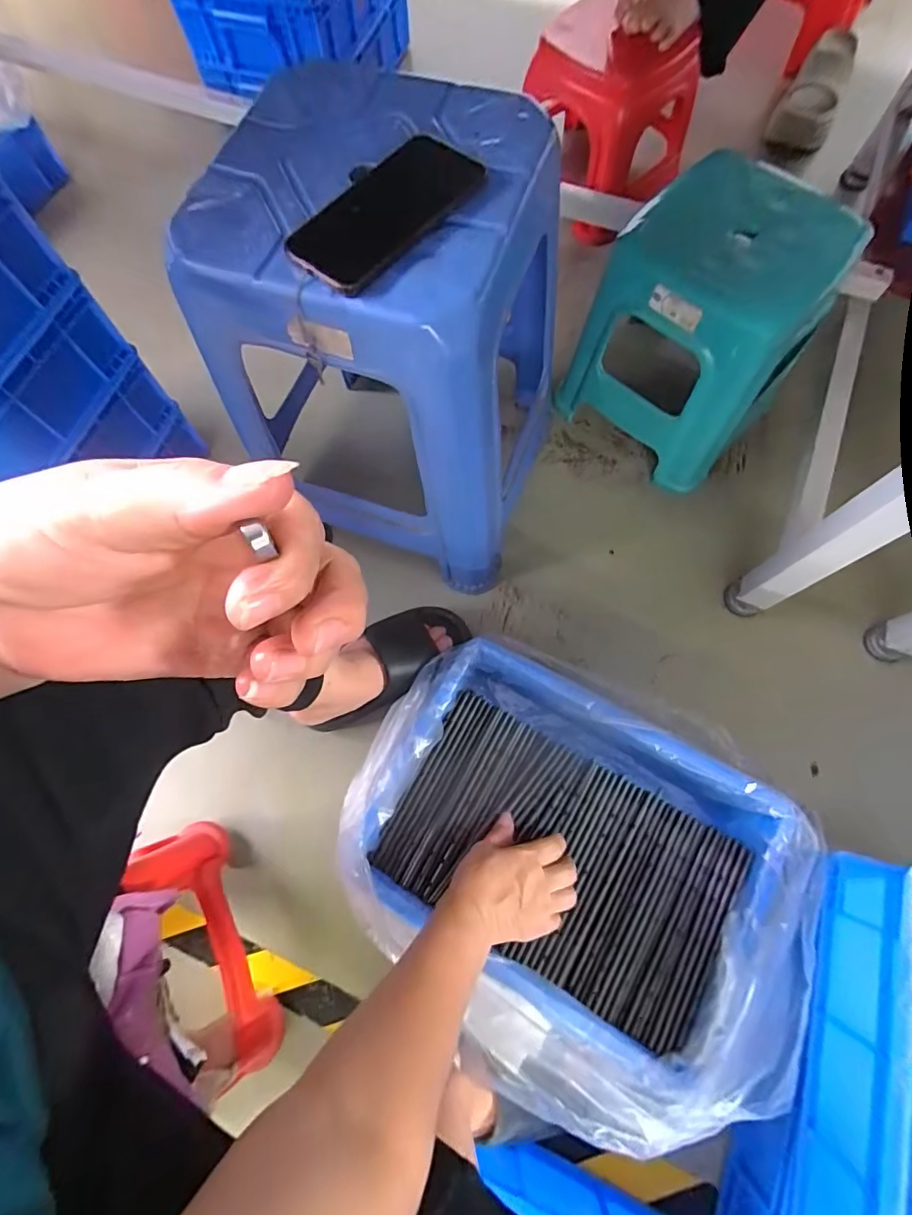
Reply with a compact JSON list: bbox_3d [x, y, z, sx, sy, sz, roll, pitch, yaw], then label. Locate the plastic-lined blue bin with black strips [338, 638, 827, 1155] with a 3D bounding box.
[{"bbox_3d":[0.119,0.278,0.563,0.475,0.168,0.378,22,74,8],"label":"plastic-lined blue bin with black strips"}]

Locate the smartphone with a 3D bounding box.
[{"bbox_3d":[-0.054,-0.311,0.393,0.082,0.009,0.161,38,77,12],"label":"smartphone"}]

